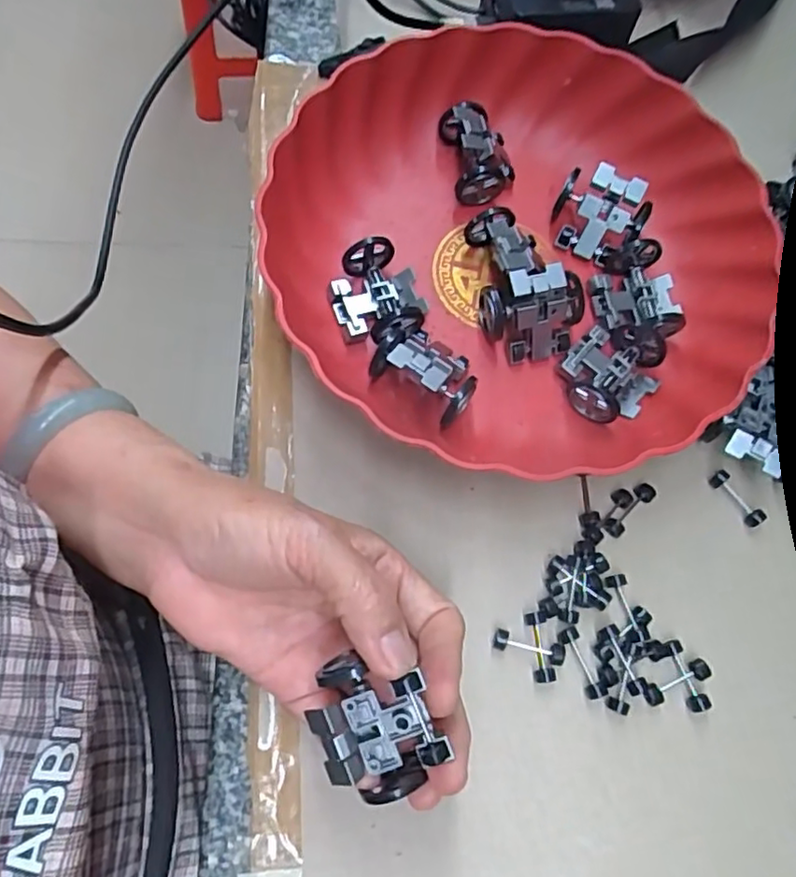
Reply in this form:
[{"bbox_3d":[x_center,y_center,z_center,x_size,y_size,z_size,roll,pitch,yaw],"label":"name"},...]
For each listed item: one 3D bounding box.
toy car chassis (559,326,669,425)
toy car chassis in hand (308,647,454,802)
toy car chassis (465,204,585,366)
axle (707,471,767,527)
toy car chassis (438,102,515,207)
[{"bbox_3d":[0.107,-0.034,0.309,0.043,0.020,0.051,41,74,11],"label":"toy car chassis"},{"bbox_3d":[-0.007,0.099,0.221,0.041,0.024,0.045,-15,90,6],"label":"toy car chassis in hand"},{"bbox_3d":[0.064,-0.081,0.316,0.049,0.032,0.075,-18,73,-9],"label":"toy car chassis"},{"bbox_3d":[0.166,0.029,0.302,0.008,0.009,0.031,-36,76,-14],"label":"axle"},{"bbox_3d":[0.045,-0.156,0.341,0.035,0.036,0.046,-8,71,-5],"label":"toy car chassis"}]

